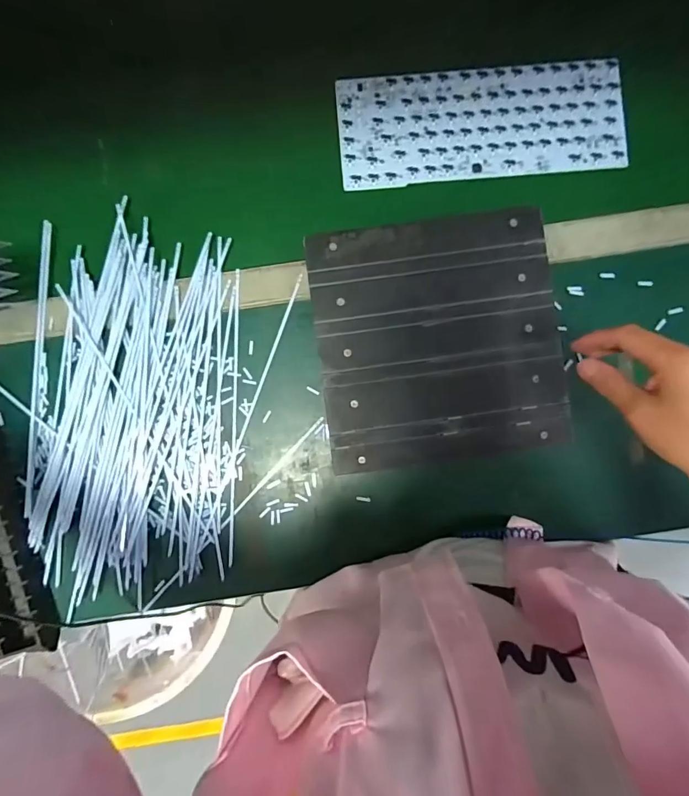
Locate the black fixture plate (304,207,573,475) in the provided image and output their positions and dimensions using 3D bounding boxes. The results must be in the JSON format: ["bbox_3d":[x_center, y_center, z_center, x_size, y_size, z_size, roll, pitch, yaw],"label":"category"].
[{"bbox_3d":[0.097,-0.058,0.441,0.243,0.025,0.242,-7,90,-2],"label":"black fixture plate"}]

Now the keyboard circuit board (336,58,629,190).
[{"bbox_3d":[0.149,-0.300,0.467,0.303,0.005,0.122,-5,90,-2],"label":"keyboard circuit board"}]

